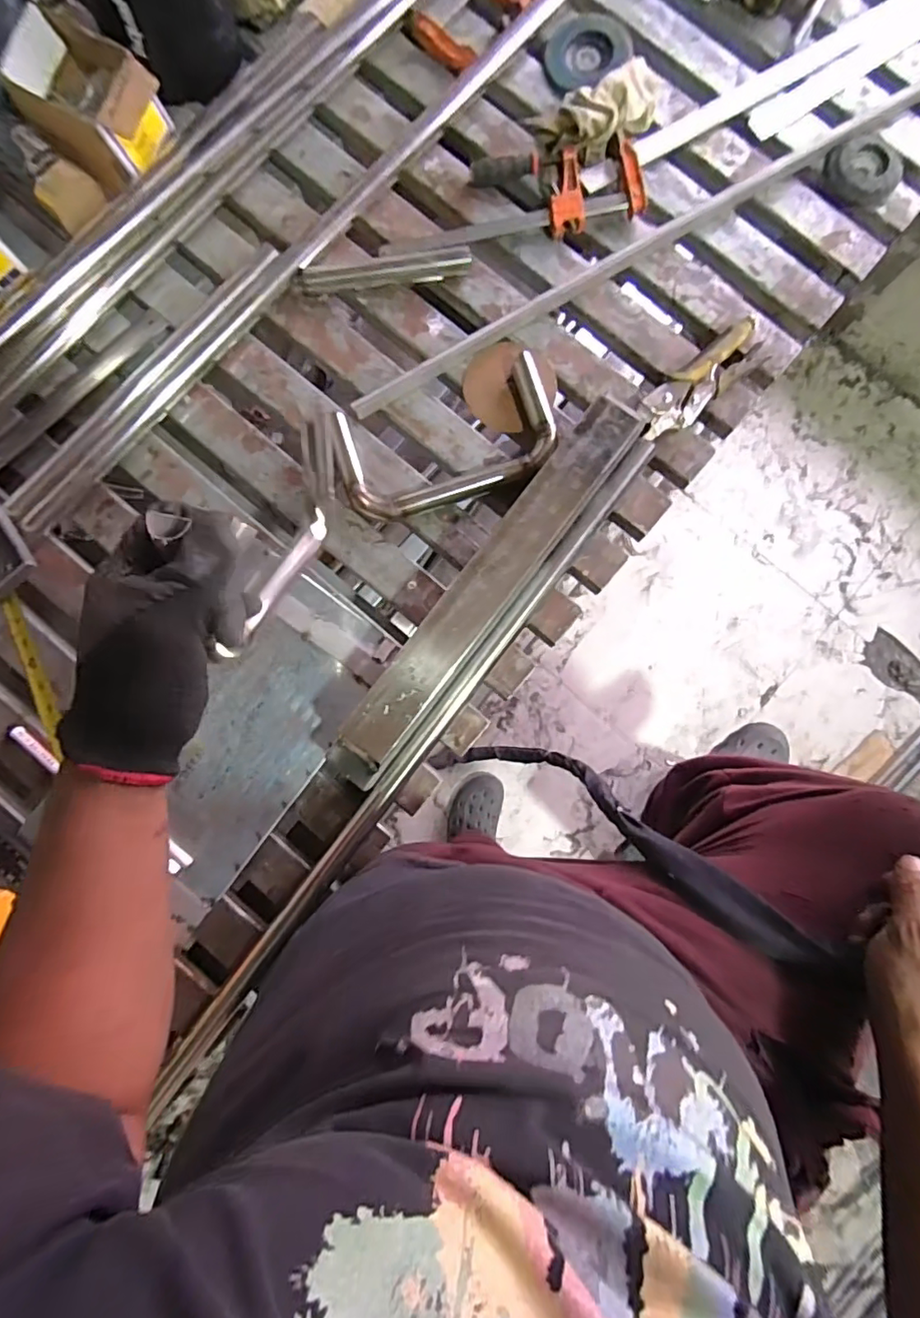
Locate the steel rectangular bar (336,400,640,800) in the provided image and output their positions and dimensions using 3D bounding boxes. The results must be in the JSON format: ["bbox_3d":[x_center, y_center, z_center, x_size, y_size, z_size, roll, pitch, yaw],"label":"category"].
[{"bbox_3d":[0.028,-0.062,0.553,0.067,0.077,0.448,37,86,3],"label":"steel rectangular bar"}]

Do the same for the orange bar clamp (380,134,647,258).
[{"bbox_3d":[0.057,-0.504,0.610,0.280,0.027,0.092,-3,86,0],"label":"orange bar clamp"}]

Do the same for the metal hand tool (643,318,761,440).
[{"bbox_3d":[0.254,-0.296,0.595,0.050,0.034,0.161,44,87,3],"label":"metal hand tool"}]

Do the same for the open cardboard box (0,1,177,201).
[{"bbox_3d":[-0.379,-0.565,0.571,0.130,0.070,0.110,38,86,3],"label":"open cardboard box"}]

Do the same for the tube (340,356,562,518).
[{"bbox_3d":[-0.015,-0.228,0.591,0.224,0.026,0.118,-19,86,-2],"label":"tube"}]

